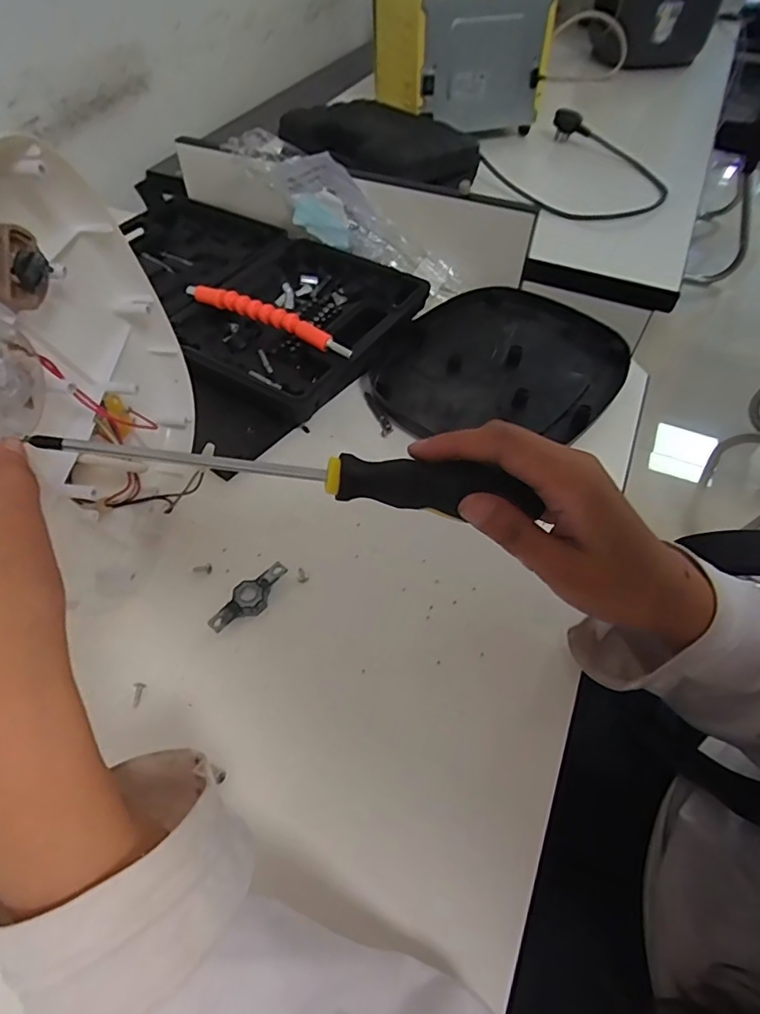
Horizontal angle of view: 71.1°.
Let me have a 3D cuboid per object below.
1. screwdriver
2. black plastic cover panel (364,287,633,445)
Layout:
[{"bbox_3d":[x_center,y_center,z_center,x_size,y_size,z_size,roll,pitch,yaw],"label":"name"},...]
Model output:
[{"bbox_3d":[-0.040,-0.017,0.241,0.222,0.020,0.021,7,55,-1],"label":"screwdriver"},{"bbox_3d":[0.108,-0.125,0.474,0.182,0.020,0.221,37,61,20],"label":"black plastic cover panel"}]

